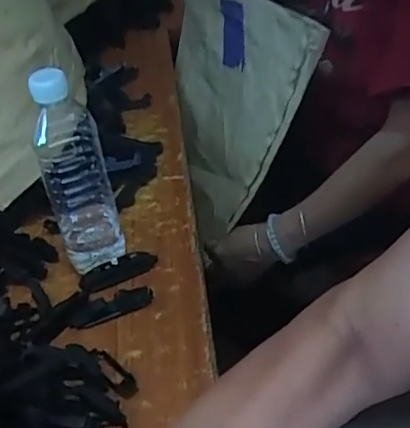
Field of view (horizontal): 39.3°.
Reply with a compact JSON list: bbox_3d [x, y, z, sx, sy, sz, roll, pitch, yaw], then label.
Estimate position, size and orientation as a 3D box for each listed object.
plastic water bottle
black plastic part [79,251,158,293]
[{"bbox_3d":[-0.124,-0.037,0.558,0.061,0.210,0.057,-13,41,-10],"label":"plastic water bottle"},{"bbox_3d":[-0.089,0.055,0.593,0.081,0.015,0.023,-20,42,-17],"label":"black plastic part"}]

